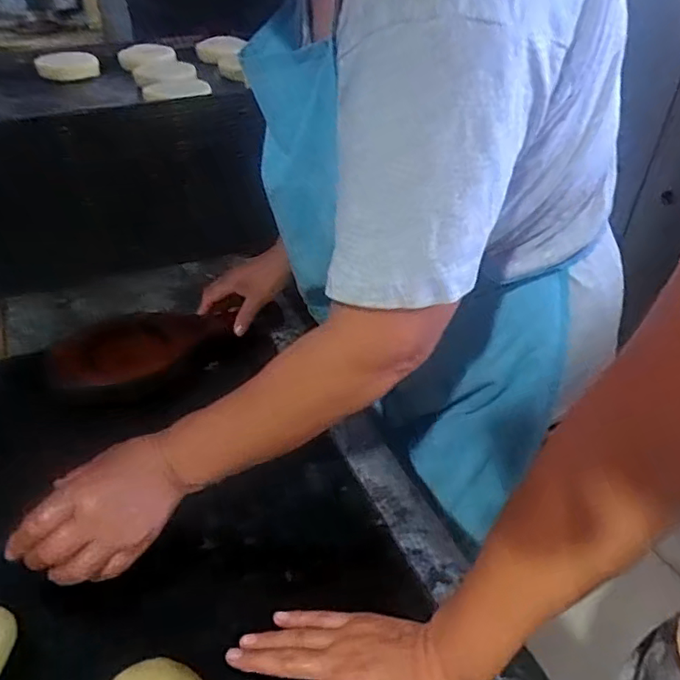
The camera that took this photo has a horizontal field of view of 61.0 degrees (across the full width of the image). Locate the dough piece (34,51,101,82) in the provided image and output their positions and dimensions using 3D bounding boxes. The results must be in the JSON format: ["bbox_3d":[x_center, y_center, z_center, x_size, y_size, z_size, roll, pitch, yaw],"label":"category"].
[{"bbox_3d":[-0.450,-0.454,0.955,0.097,0.037,0.044,-13,41,-19],"label":"dough piece"}]

